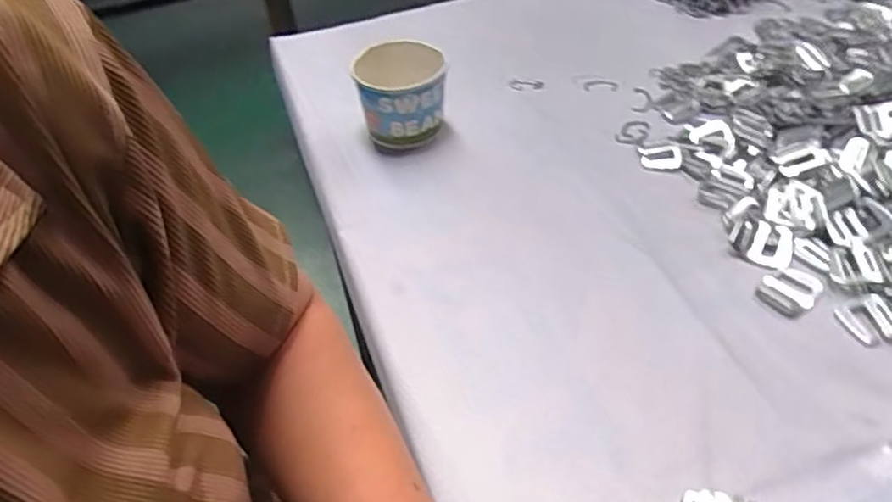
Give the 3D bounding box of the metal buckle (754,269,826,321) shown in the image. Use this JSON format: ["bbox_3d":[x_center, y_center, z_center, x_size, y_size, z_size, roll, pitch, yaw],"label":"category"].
[{"bbox_3d":[0.265,0.031,0.503,0.038,0.004,0.049,29,56,30],"label":"metal buckle"}]

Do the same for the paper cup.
[{"bbox_3d":[-0.042,-0.156,0.660,0.085,0.084,0.086,-3,46,4],"label":"paper cup"}]

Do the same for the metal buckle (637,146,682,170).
[{"bbox_3d":[0.205,-0.090,0.621,0.038,0.007,0.028,2,46,8],"label":"metal buckle"}]

